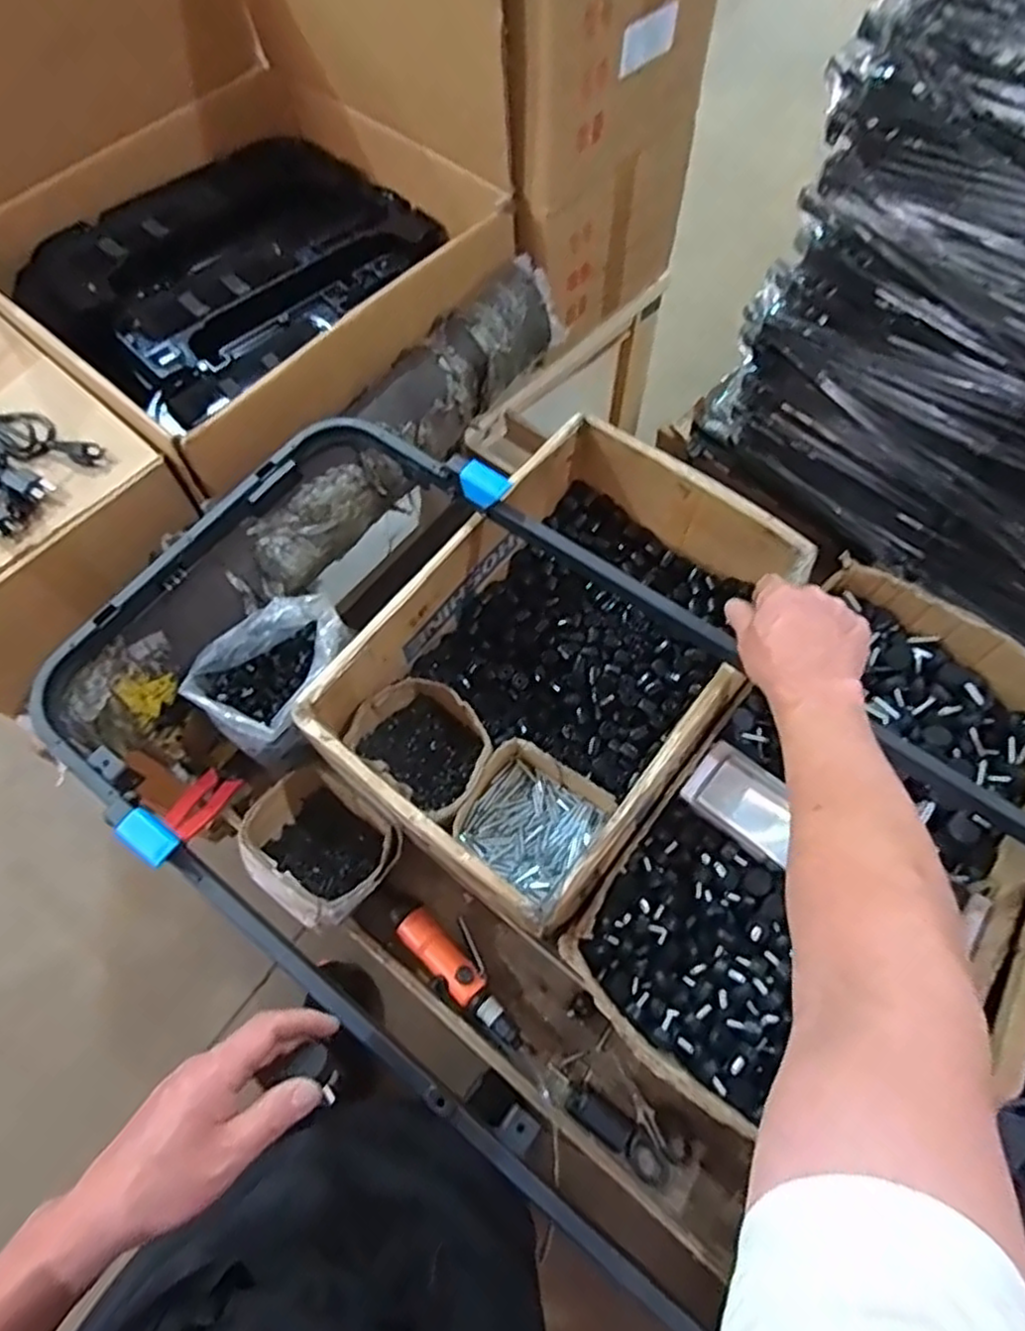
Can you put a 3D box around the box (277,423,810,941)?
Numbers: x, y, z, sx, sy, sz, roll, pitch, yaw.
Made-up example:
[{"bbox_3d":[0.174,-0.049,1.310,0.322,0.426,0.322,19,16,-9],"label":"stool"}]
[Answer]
[{"bbox_3d":[0.064,-0.005,0.829,0.349,0.158,0.523,36,71,17],"label":"box"}]

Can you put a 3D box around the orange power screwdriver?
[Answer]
[{"bbox_3d":[-0.064,0.351,0.804,0.070,0.047,0.204,-35,69,-13],"label":"orange power screwdriver"}]

